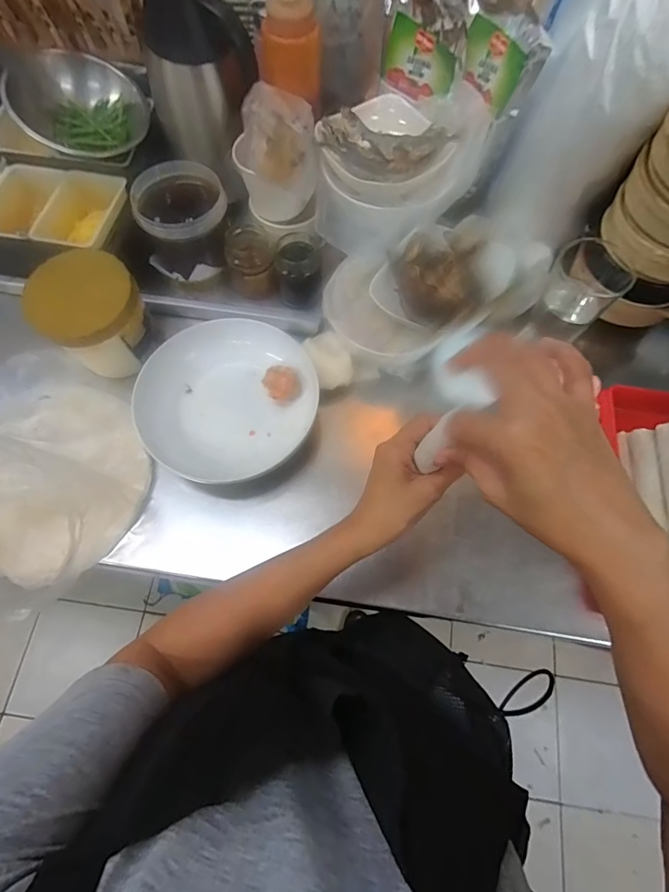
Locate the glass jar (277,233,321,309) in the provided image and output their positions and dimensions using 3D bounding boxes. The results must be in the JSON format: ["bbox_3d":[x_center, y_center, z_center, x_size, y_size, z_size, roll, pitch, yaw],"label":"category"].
[{"bbox_3d":[-0.050,-0.250,0.616,0.056,0.091,0.053,0,70,-1],"label":"glass jar"}]

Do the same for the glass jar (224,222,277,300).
[{"bbox_3d":[-0.122,-0.262,0.619,0.068,0.090,0.065,0,70,-1],"label":"glass jar"}]

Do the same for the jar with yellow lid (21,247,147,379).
[{"bbox_3d":[-0.285,-0.162,0.519,0.116,0.090,0.126,0,70,-1],"label":"jar with yellow lid"}]

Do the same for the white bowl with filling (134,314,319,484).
[{"bbox_3d":[-0.133,-0.069,0.552,0.216,0.045,0.222,0,70,-1],"label":"white bowl with filling"}]

